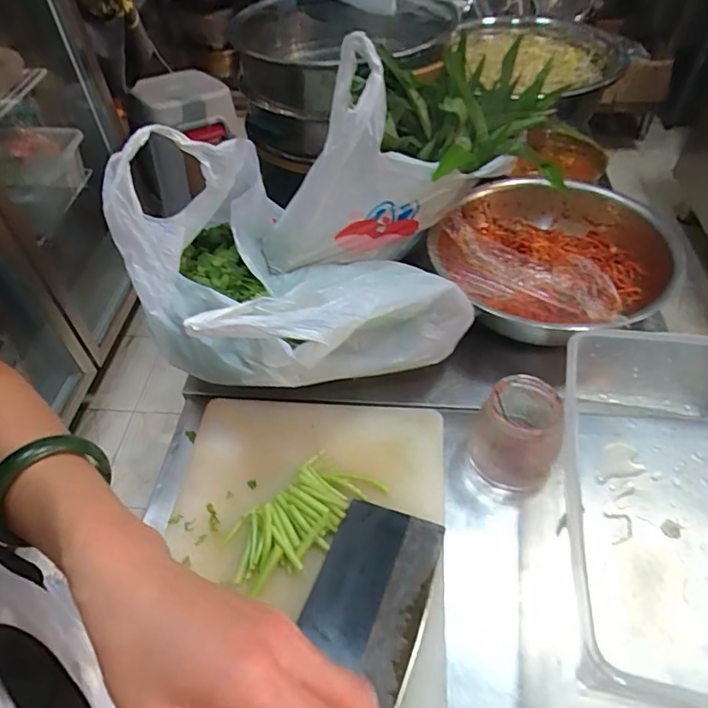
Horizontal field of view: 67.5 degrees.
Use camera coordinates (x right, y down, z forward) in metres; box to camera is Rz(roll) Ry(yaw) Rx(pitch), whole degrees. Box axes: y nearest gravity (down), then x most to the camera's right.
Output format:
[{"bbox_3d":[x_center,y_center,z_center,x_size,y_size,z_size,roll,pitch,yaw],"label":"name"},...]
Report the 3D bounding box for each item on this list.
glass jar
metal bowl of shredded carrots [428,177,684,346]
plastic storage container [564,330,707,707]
[{"bbox_3d":[0.157,0.083,0.527,0.083,0.092,0.081,10,51,12],"label":"glass jar"},{"bbox_3d":[0.258,-0.133,0.702,0.283,0.099,0.308,-2,49,2],"label":"metal bowl of shredded carrots"},{"bbox_3d":[0.311,0.137,0.477,0.212,0.108,0.323,8,50,10],"label":"plastic storage container"}]

